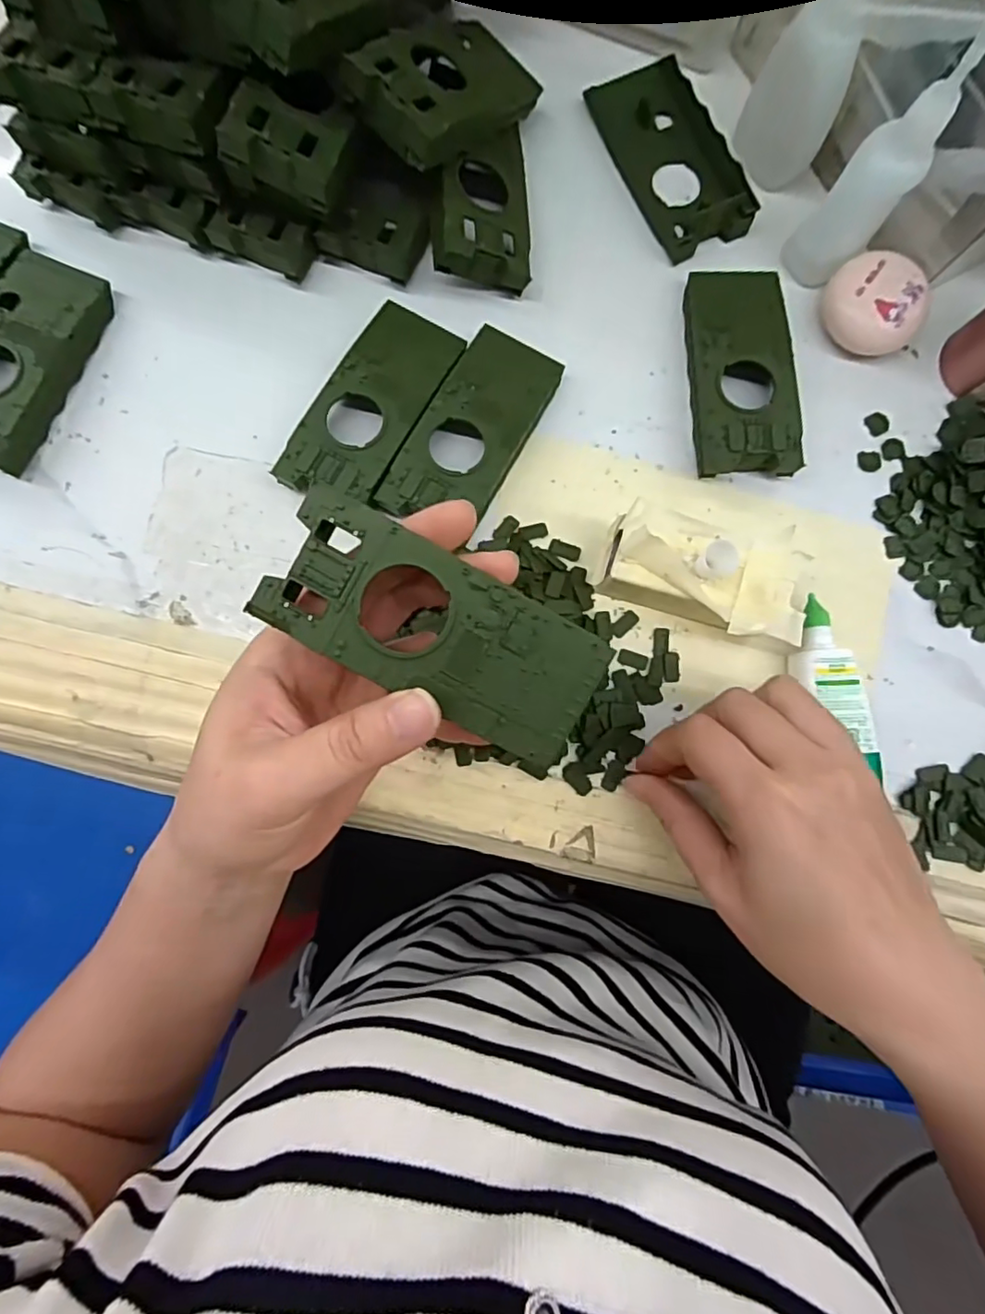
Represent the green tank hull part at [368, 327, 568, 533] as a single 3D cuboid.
[{"bbox_3d":[-0.009,-0.105,0.278,0.047,0.021,0.104,29,84,1],"label":"green tank hull part"}]

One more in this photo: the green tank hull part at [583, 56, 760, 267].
[{"bbox_3d":[0.095,-0.263,0.299,0.054,0.016,0.109,-23,85,-4],"label":"green tank hull part"}]

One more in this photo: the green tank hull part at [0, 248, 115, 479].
[{"bbox_3d":[-0.225,-0.141,0.277,0.047,0.021,0.104,20,84,0],"label":"green tank hull part"}]

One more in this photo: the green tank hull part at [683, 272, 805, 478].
[{"bbox_3d":[0.121,-0.140,0.285,0.047,0.022,0.105,-2,84,-2],"label":"green tank hull part"}]

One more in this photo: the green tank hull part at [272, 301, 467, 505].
[{"bbox_3d":[-0.056,-0.118,0.277,0.045,0.019,0.103,29,84,1],"label":"green tank hull part"}]

